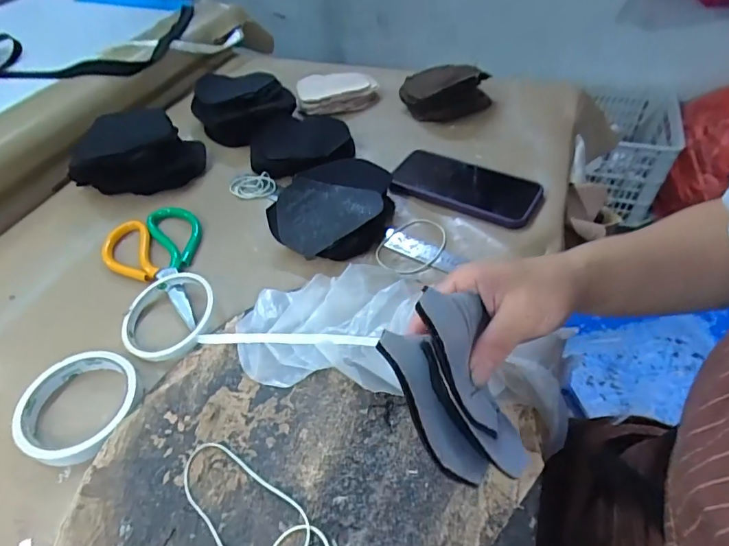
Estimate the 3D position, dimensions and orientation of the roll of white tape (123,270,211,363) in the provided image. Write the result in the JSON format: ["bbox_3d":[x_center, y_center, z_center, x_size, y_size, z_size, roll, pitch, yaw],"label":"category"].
[{"bbox_3d":[-0.180,0.036,0.420,0.080,0.020,0.084,-3,46,3],"label":"roll of white tape"}]

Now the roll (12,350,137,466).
[{"bbox_3d":[-0.225,0.103,0.366,0.081,0.023,0.087,-3,46,3],"label":"roll"}]

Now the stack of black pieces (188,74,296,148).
[{"bbox_3d":[-0.166,-0.225,0.639,0.127,0.060,0.105,2,47,7],"label":"stack of black pieces"}]

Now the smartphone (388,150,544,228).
[{"bbox_3d":[0.116,-0.104,0.542,0.171,0.012,0.091,20,51,23],"label":"smartphone"}]

